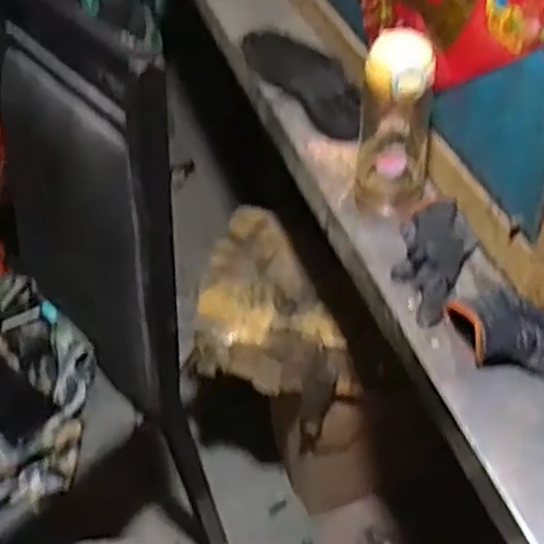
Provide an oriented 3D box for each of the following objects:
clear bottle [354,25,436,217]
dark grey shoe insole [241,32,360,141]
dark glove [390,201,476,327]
[{"bbox_3d":[0.129,-0.142,0.785,0.074,0.197,0.074,5,47,9],"label":"clear bottle"},{"bbox_3d":[0.046,-0.270,1.038,0.097,0.030,0.281,-25,49,-19],"label":"dark grey shoe insole"},{"bbox_3d":[0.163,-0.013,0.763,0.078,0.051,0.153,8,47,12],"label":"dark glove"}]

